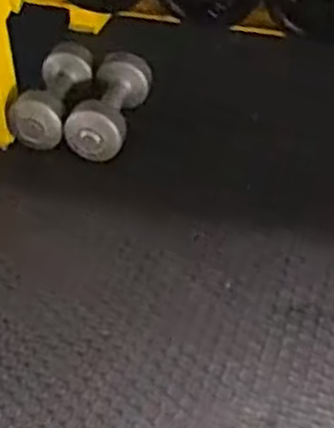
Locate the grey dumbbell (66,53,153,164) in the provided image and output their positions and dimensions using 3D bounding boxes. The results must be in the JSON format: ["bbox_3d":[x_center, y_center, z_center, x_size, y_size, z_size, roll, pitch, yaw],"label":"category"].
[{"bbox_3d":[-0.088,-0.173,1.285,0.085,0.079,0.236,9,42,13],"label":"grey dumbbell"}]

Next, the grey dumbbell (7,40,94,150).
[{"bbox_3d":[-0.187,-0.202,1.285,0.098,0.076,0.208,6,42,10],"label":"grey dumbbell"}]

